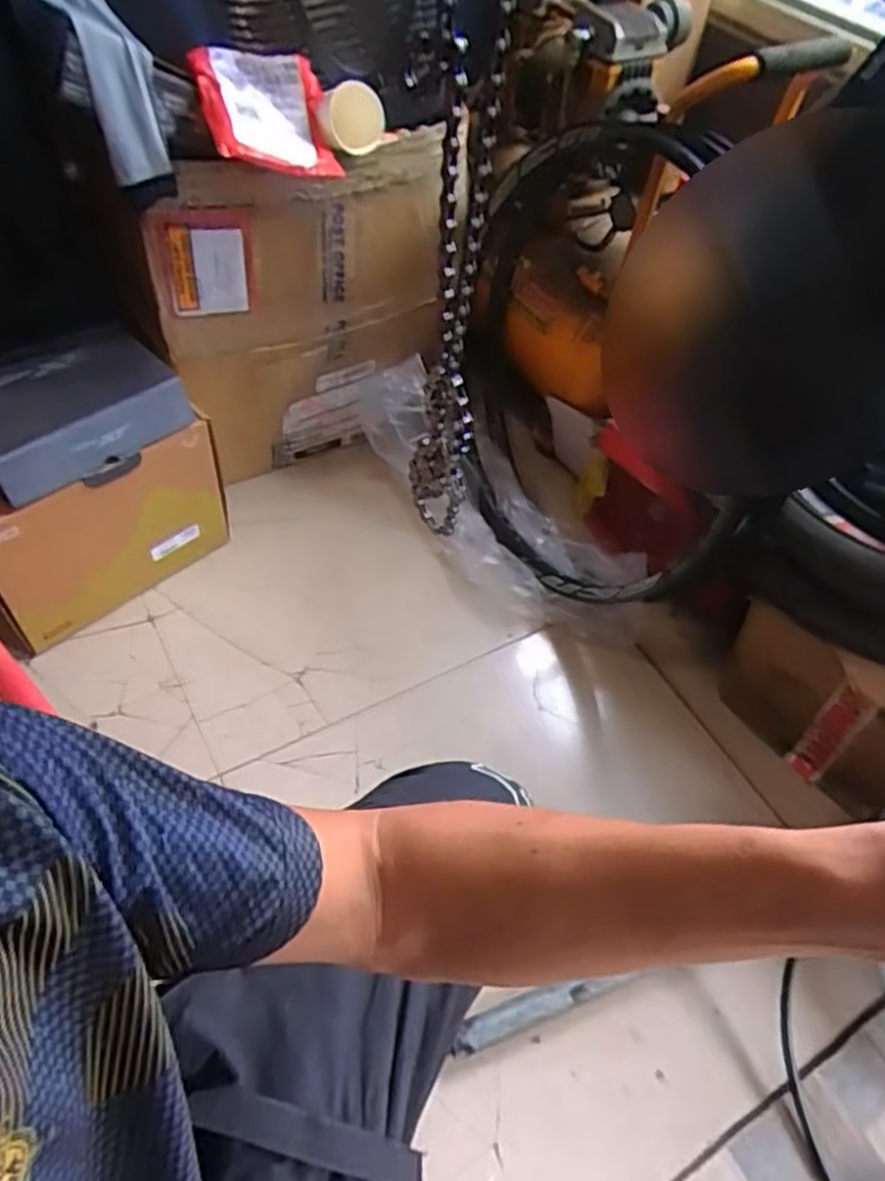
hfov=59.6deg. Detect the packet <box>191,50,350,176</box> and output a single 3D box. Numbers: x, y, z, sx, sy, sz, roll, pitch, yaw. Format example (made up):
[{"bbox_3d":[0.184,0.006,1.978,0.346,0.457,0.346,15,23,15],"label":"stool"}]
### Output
[{"bbox_3d":[-0.189,-0.518,0.823,0.144,0.057,0.141,-14,79,-39],"label":"packet"}]

